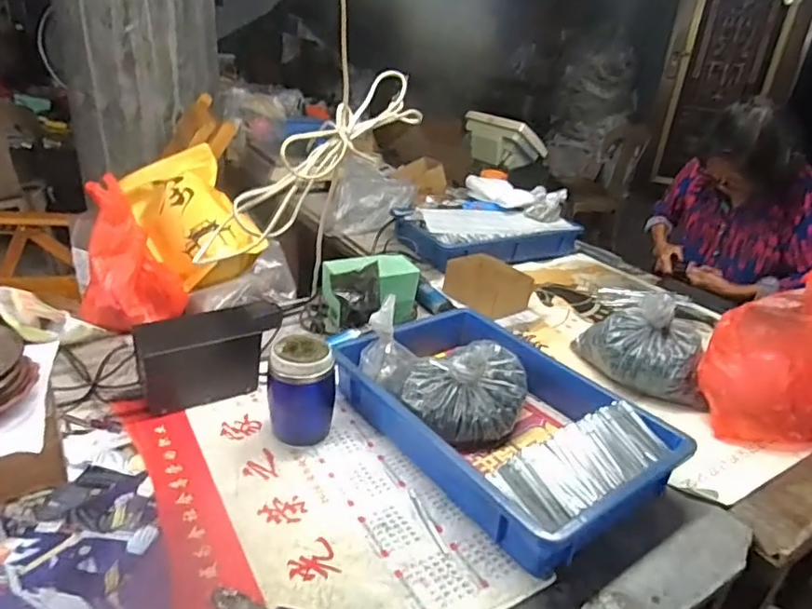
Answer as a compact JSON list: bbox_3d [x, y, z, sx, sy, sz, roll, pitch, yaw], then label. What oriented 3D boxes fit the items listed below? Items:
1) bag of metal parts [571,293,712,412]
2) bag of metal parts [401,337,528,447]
[{"bbox_3d":[0.392,0.062,0.919,0.218,0.141,0.113,16,29,22],"label":"bag of metal parts"},{"bbox_3d":[0.083,0.118,0.788,0.162,0.108,0.136,10,27,8],"label":"bag of metal parts"}]

